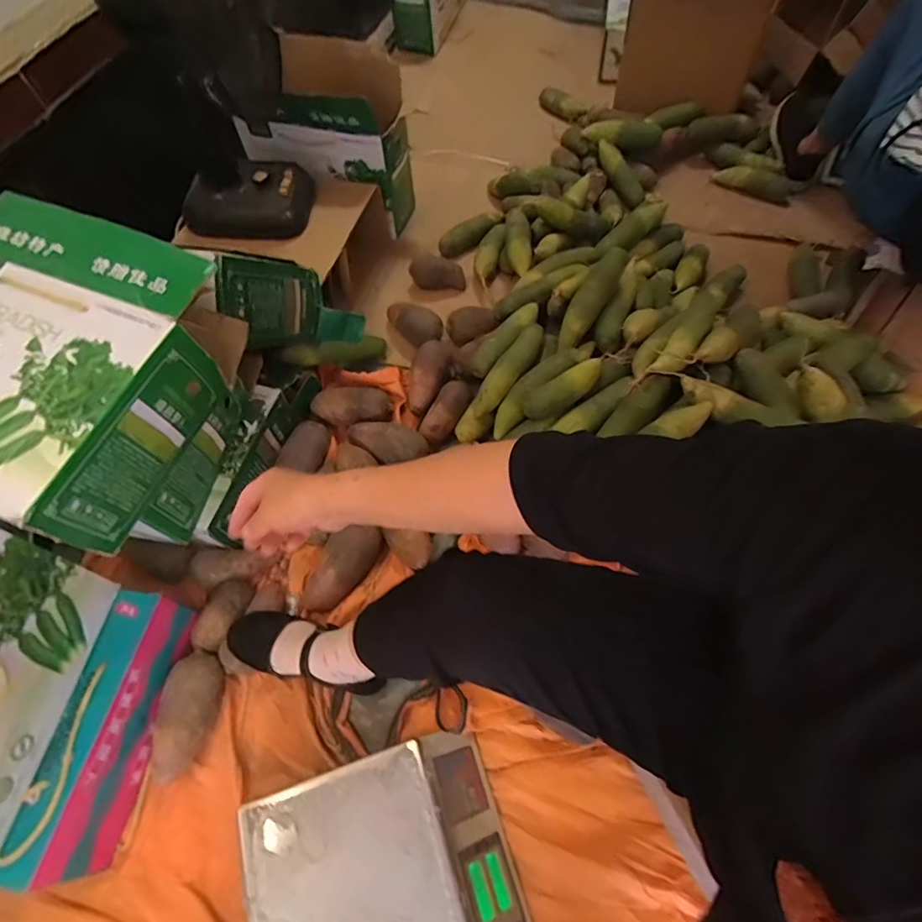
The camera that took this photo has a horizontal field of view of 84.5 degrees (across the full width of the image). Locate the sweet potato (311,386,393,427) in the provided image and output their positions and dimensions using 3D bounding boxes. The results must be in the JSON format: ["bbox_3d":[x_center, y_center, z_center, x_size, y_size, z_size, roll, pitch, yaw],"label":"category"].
[{"bbox_3d":[-0.213,-0.104,0.981,0.152,0.056,0.065,-8,61,-1],"label":"sweet potato"}]

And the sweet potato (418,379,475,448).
[{"bbox_3d":[-0.027,-0.098,0.976,0.059,0.052,0.150,24,65,15],"label":"sweet potato"}]

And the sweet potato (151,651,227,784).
[{"bbox_3d":[-0.398,0.361,0.728,0.085,0.070,0.161,9,61,8],"label":"sweet potato"}]

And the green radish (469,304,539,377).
[{"bbox_3d":[0.087,-0.244,0.985,0.048,0.041,0.193,30,66,18],"label":"green radish"}]

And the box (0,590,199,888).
[{"bbox_3d":[-0.469,0.364,0.701,0.074,0.132,0.333,5,62,6],"label":"box"}]

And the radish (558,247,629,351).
[{"bbox_3d":[0.234,-0.292,0.922,0.048,0.048,0.193,38,108,21],"label":"radish"}]

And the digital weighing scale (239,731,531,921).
[{"bbox_3d":[-0.077,0.535,0.597,0.286,0.103,0.328,-18,62,-7],"label":"digital weighing scale"}]

